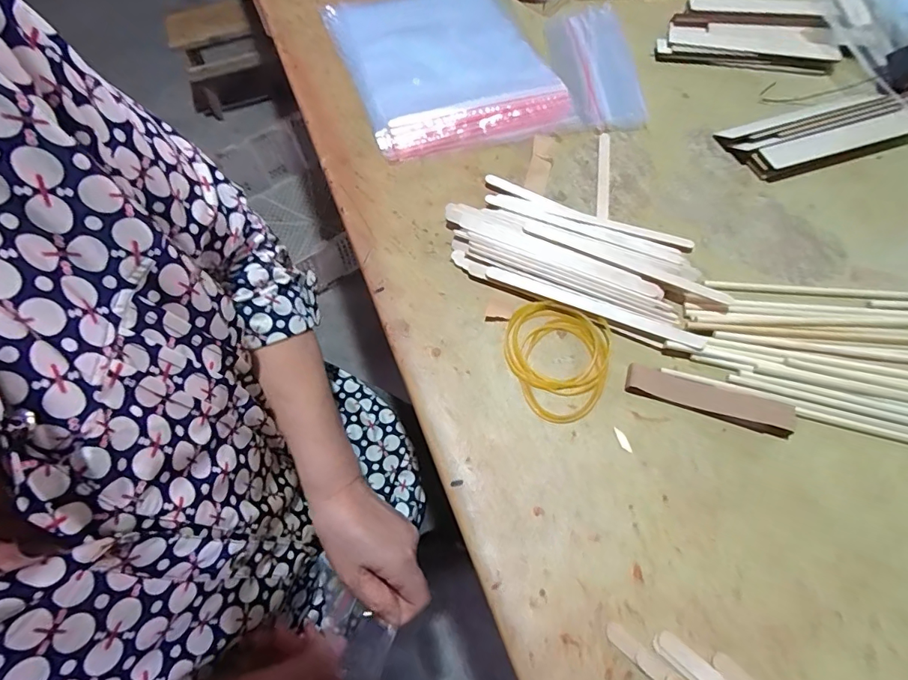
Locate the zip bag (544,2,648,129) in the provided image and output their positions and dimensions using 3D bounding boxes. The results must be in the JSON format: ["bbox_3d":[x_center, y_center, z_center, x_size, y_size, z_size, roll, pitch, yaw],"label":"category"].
[{"bbox_3d":[0.136,-0.274,0.463,0.073,0.015,0.176,-2,63,0],"label":"zip bag"}]

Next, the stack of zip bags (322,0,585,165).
[{"bbox_3d":[-0.014,-0.286,0.473,0.183,0.016,0.264,-17,64,-7],"label":"stack of zip bags"}]

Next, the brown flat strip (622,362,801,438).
[{"bbox_3d":[0.166,0.039,0.304,0.101,0.008,0.022,17,64,10],"label":"brown flat strip"}]

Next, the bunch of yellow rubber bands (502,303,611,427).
[{"bbox_3d":[0.069,0.014,0.322,0.072,0.006,0.086,12,64,8],"label":"bunch of yellow rubber bands"}]

